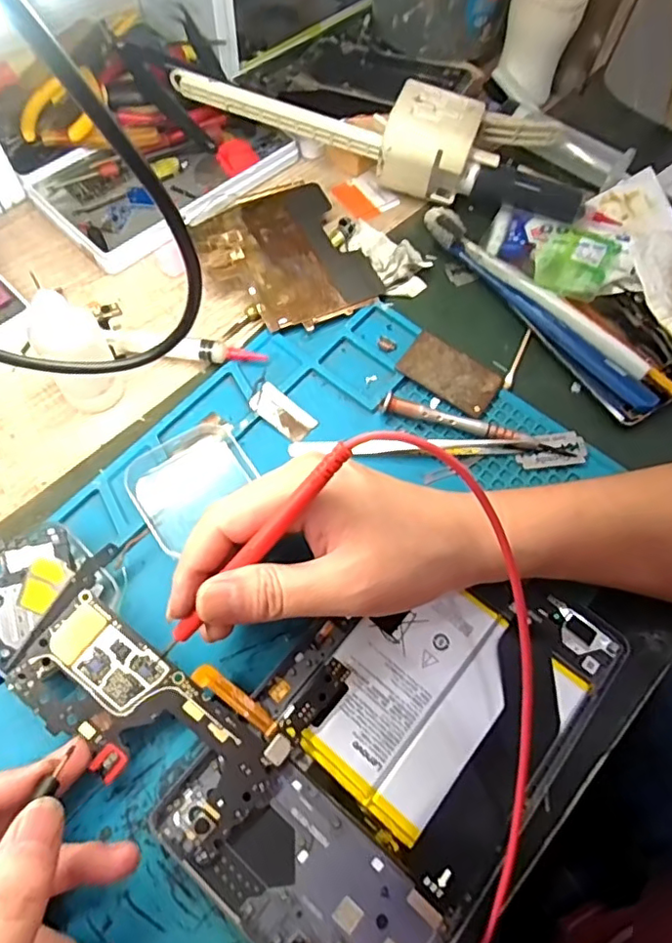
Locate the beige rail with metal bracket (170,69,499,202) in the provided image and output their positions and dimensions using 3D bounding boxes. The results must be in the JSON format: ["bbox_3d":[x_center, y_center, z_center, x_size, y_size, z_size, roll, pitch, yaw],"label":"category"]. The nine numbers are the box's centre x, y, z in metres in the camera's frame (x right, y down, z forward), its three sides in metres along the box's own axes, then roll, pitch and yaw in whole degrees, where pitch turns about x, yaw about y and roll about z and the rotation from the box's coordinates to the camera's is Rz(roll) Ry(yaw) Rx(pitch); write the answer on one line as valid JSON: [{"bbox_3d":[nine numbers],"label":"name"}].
[{"bbox_3d":[0.004,-0.260,0.430,0.225,0.048,0.064,22,65,8],"label":"beige rail with metal bracket"}]

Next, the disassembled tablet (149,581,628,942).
[{"bbox_3d":[0.035,0.124,0.272,0.128,0.015,0.202,40,69,15],"label":"disassembled tablet"}]

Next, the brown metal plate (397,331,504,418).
[{"bbox_3d":[0.071,-0.061,0.364,0.060,0.004,0.034,34,70,11],"label":"brown metal plate"}]

